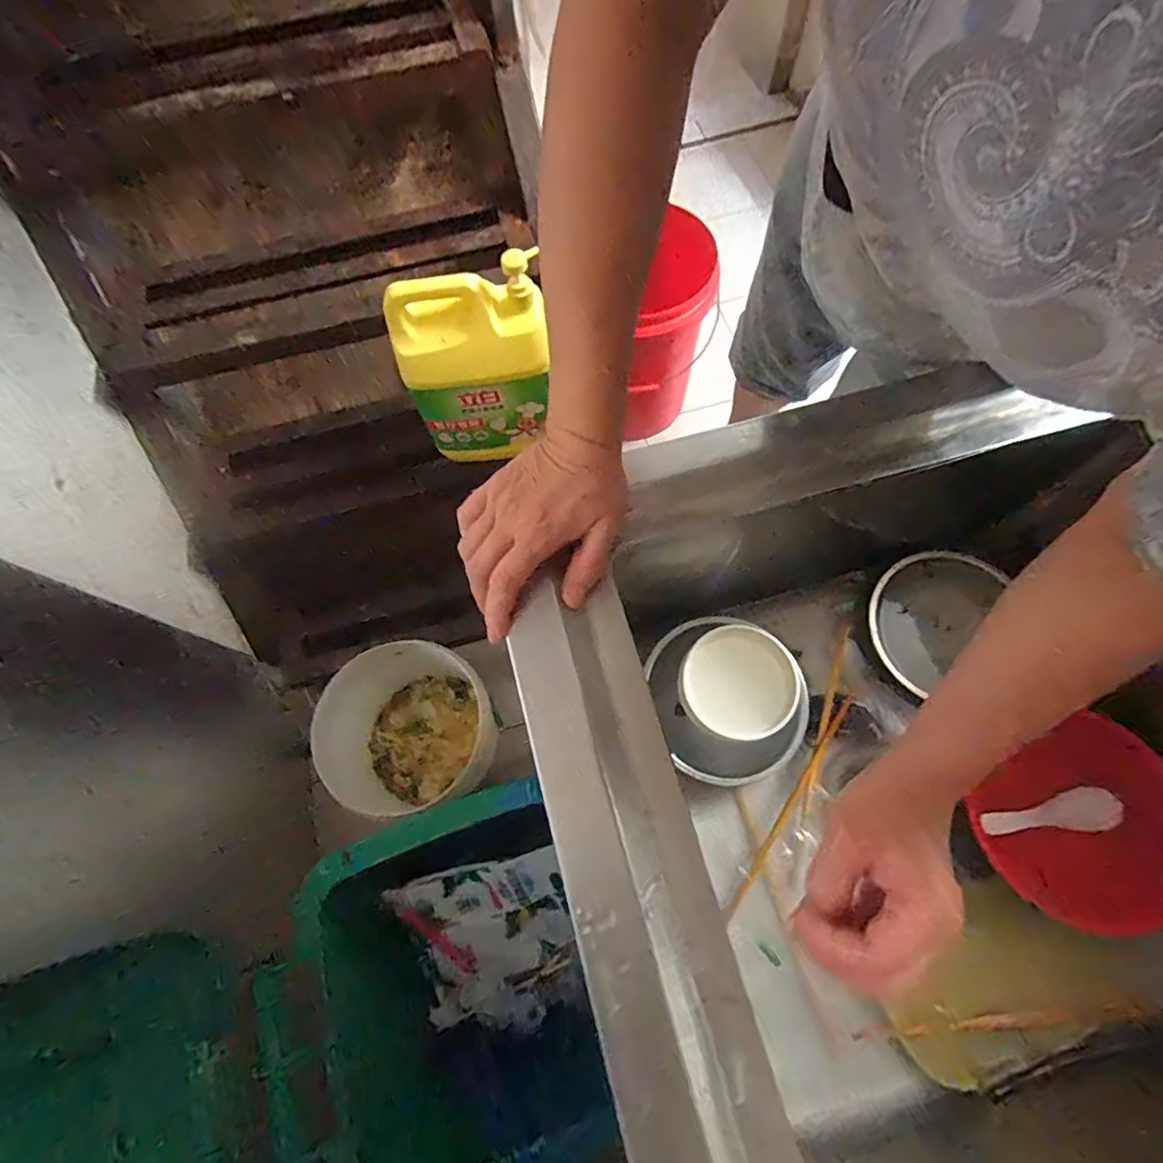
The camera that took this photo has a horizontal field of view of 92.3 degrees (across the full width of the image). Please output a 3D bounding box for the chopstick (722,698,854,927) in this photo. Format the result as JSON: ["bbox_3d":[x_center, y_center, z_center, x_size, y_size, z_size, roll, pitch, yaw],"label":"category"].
[{"bbox_3d":[0.210,0.217,0.548,0.013,0.010,0.246,34,74,15],"label":"chopstick"}]

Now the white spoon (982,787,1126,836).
[{"bbox_3d":[0.441,0.222,0.527,0.110,0.009,0.035,-20,68,16],"label":"white spoon"}]

